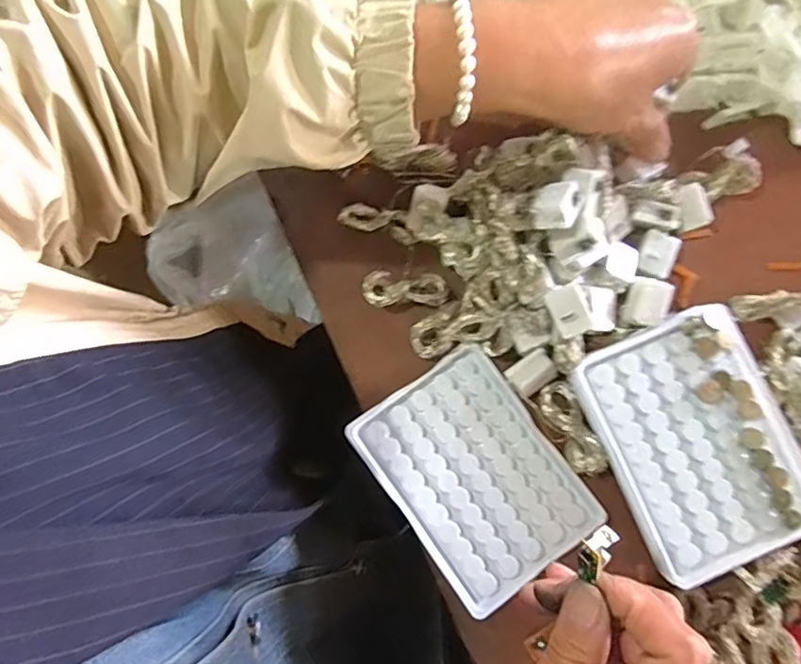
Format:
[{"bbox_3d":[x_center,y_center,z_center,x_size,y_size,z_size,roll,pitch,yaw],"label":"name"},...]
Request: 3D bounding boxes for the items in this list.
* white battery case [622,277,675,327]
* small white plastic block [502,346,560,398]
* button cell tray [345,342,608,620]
[{"bbox_3d":[0.141,-0.017,0.333,0.023,0.010,0.026,17,80,3],"label":"white battery case"},{"bbox_3d":[0.076,0.025,0.344,0.027,0.017,0.020,-32,81,-5],"label":"small white plastic block"},{"bbox_3d":[0.043,0.083,0.342,0.095,0.006,0.128,-35,82,-6],"label":"button cell tray"}]

